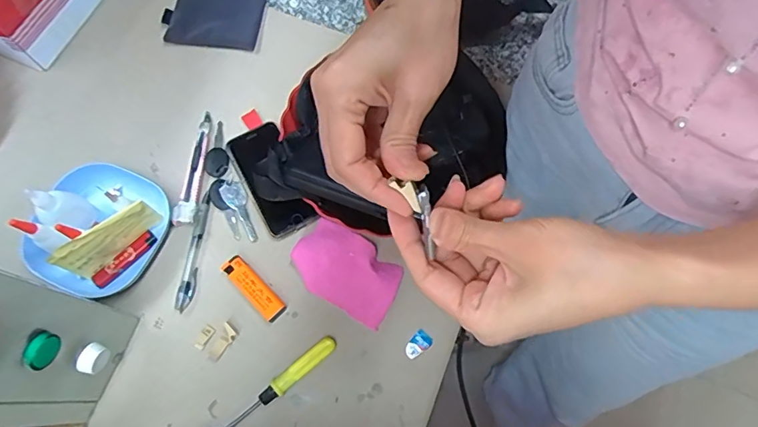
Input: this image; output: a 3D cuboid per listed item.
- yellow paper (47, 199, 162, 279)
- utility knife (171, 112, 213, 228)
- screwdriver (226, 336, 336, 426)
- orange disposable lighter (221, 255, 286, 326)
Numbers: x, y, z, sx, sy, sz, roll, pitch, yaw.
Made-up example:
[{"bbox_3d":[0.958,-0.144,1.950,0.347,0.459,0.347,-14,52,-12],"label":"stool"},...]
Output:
[{"bbox_3d":[-0.272,0.027,0.503,0.097,0.065,0.009,-37,73,-11],"label":"yellow paper"},{"bbox_3d":[-0.212,-0.055,0.573,0.022,0.010,0.144,4,70,3],"label":"utility knife"},{"bbox_3d":[-0.098,0.171,0.497,0.132,0.014,0.017,-39,74,-12],"label":"screwdriver"},{"bbox_3d":[-0.134,0.079,0.528,0.082,0.014,0.025,42,76,15],"label":"orange disposable lighter"}]

